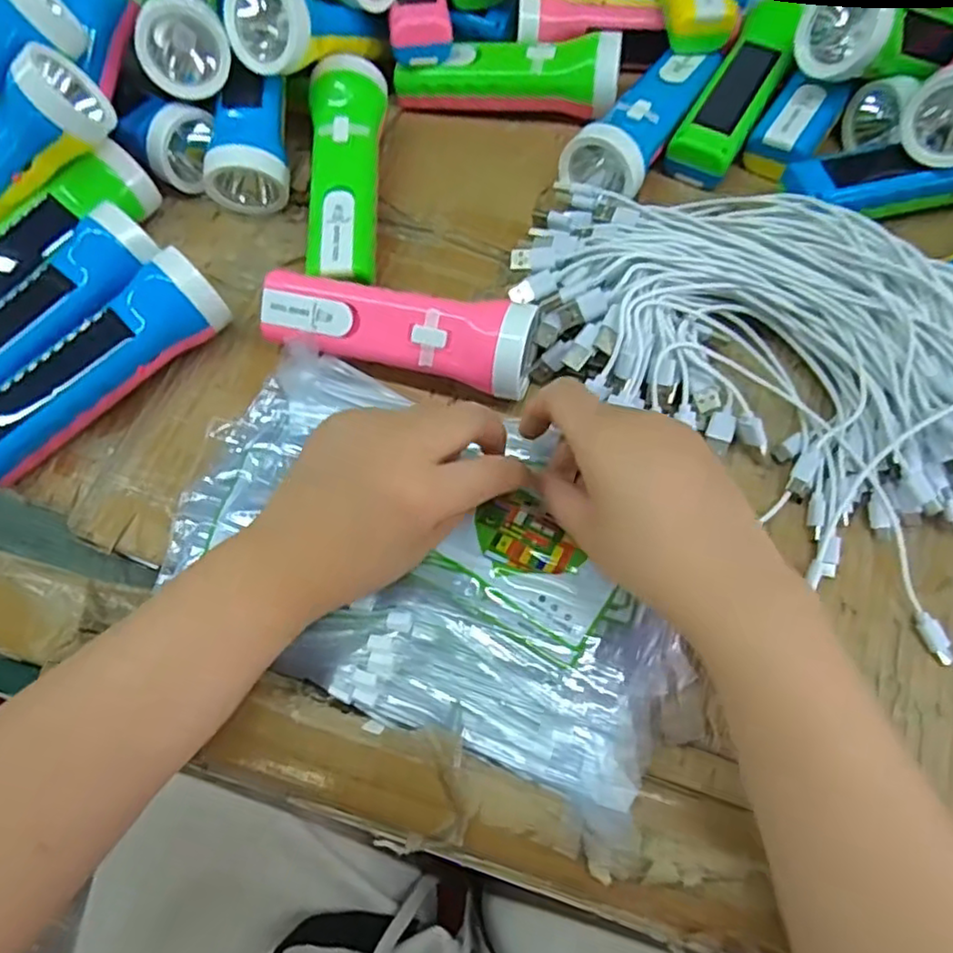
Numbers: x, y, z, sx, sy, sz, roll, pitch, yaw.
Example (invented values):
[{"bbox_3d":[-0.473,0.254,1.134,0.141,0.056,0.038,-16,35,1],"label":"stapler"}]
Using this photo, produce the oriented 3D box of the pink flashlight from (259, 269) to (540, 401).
[{"bbox_3d":[-0.045,-0.083,0.385,0.155,0.058,0.046,16,66,7],"label":"pink flashlight"}]

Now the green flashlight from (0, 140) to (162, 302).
[{"bbox_3d":[-0.263,-0.139,0.397,0.047,0.041,0.155,38,70,16],"label":"green flashlight"}]

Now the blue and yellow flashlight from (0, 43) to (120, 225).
[{"bbox_3d":[-0.291,-0.180,0.398,0.156,0.050,0.048,-34,71,13],"label":"blue and yellow flashlight"}]

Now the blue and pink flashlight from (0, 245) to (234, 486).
[{"bbox_3d":[-0.216,-0.062,0.377,0.158,0.041,0.043,-42,75,-8],"label":"blue and pink flashlight"}]

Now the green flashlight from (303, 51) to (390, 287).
[{"bbox_3d":[-0.083,-0.191,0.430,0.049,0.050,0.161,-2,65,-1],"label":"green flashlight"}]

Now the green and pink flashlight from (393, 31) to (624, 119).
[{"bbox_3d":[0.021,-0.283,0.468,0.155,0.048,0.044,12,65,5],"label":"green and pink flashlight"}]

